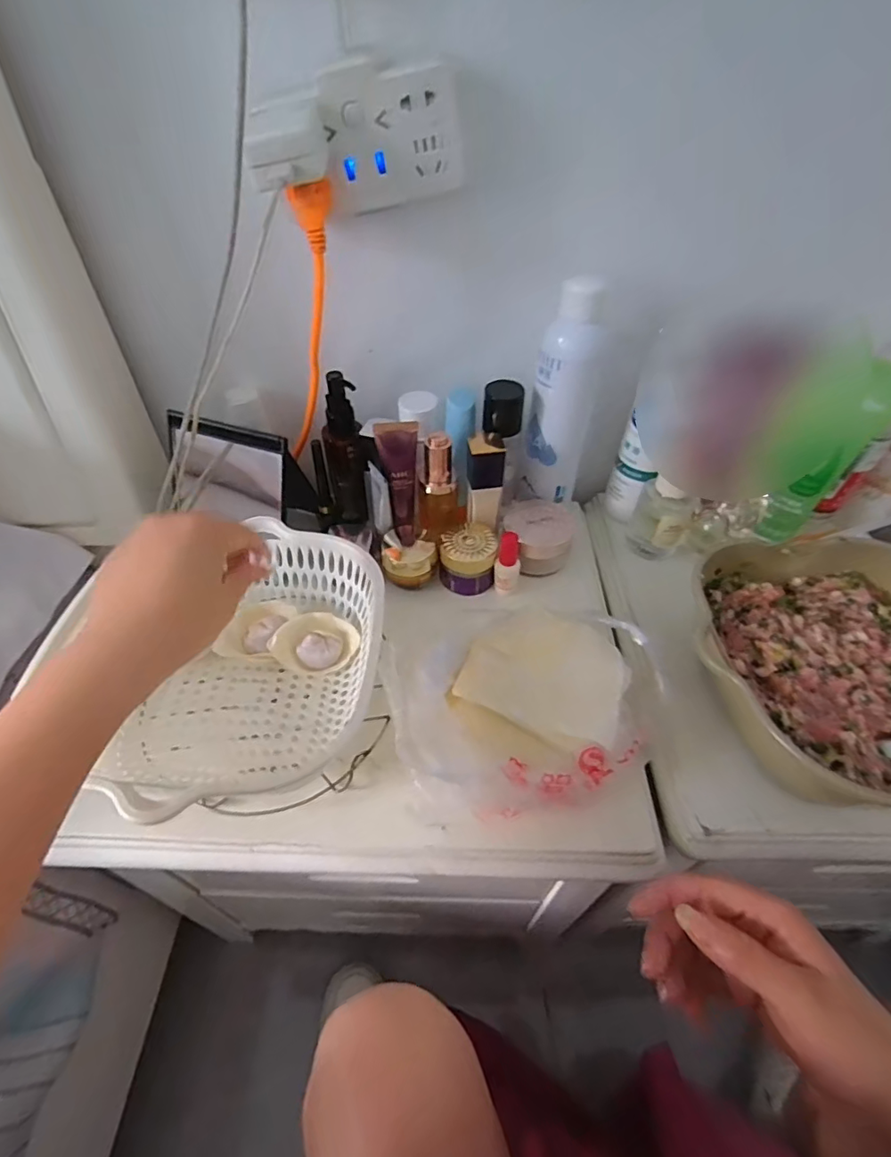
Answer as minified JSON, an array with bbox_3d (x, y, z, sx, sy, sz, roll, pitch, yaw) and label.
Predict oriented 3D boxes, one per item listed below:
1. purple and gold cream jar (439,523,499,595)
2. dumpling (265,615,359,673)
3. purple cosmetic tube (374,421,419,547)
[{"bbox_3d":[0.021,-0.022,0.505,0.052,0.046,0.055,1,47,-1],"label":"purple and gold cream jar"},{"bbox_3d":[-0.101,0.051,0.419,0.063,0.032,0.038,-5,47,-6],"label":"dumpling"},{"bbox_3d":[-0.042,-0.085,0.487,0.034,0.125,0.020,0,47,-1],"label":"purple cosmetic tube"}]

